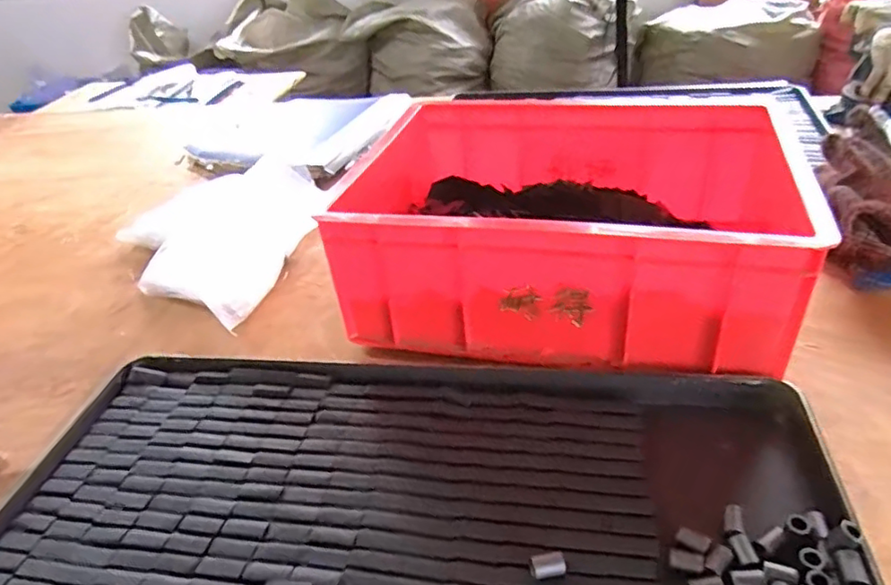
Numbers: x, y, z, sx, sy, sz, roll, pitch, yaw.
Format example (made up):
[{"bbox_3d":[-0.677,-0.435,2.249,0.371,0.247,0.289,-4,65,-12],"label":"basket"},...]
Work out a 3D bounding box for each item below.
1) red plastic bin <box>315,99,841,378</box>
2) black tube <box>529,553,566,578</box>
[{"bbox_3d":[0.130,-0.067,0.628,0.413,0.157,0.295,5,37,16],"label":"red plastic bin"},{"bbox_3d":[0.063,0.172,0.384,0.022,0.014,0.013,-5,35,3],"label":"black tube"}]

